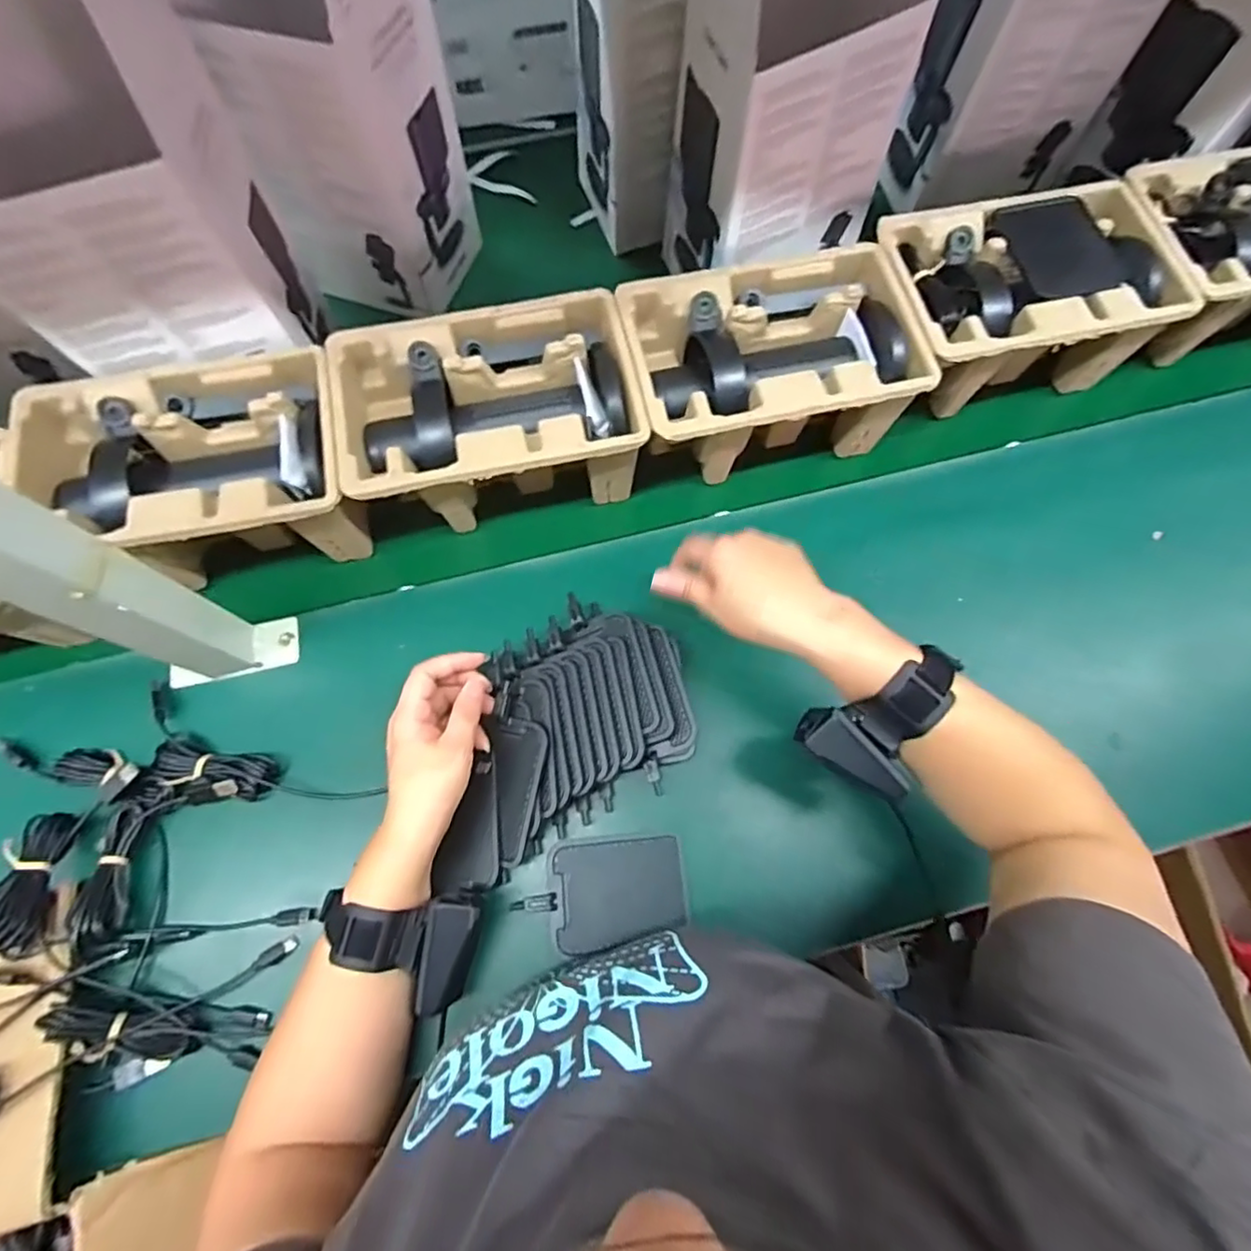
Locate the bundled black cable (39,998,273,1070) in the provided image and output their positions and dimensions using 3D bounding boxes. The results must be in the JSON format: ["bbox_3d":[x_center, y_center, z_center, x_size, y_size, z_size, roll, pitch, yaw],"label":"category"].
[{"bbox_3d":[-0.307,0.267,0.409,0.125,0.029,0.032,14,70,-16],"label":"bundled black cable"}]

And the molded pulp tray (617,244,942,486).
[{"bbox_3d":[0.119,-0.211,0.527,0.229,0.104,0.151,-12,70,-3],"label":"molded pulp tray"}]

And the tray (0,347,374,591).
[{"bbox_3d":[-0.324,-0.113,0.487,0.221,0.104,0.151,-14,70,-3],"label":"tray"}]

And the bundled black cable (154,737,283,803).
[{"bbox_3d":[-0.308,0.113,0.464,0.084,0.023,0.041,9,71,5],"label":"bundled black cable"}]

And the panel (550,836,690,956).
[{"bbox_3d":[-0.004,0.189,0.443,0.095,0.006,0.071,-7,70,-1],"label":"panel"}]

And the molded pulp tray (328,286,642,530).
[{"bbox_3d":[-0.104,-0.165,0.507,0.220,0.101,0.147,-12,70,-3],"label":"molded pulp tray"}]

